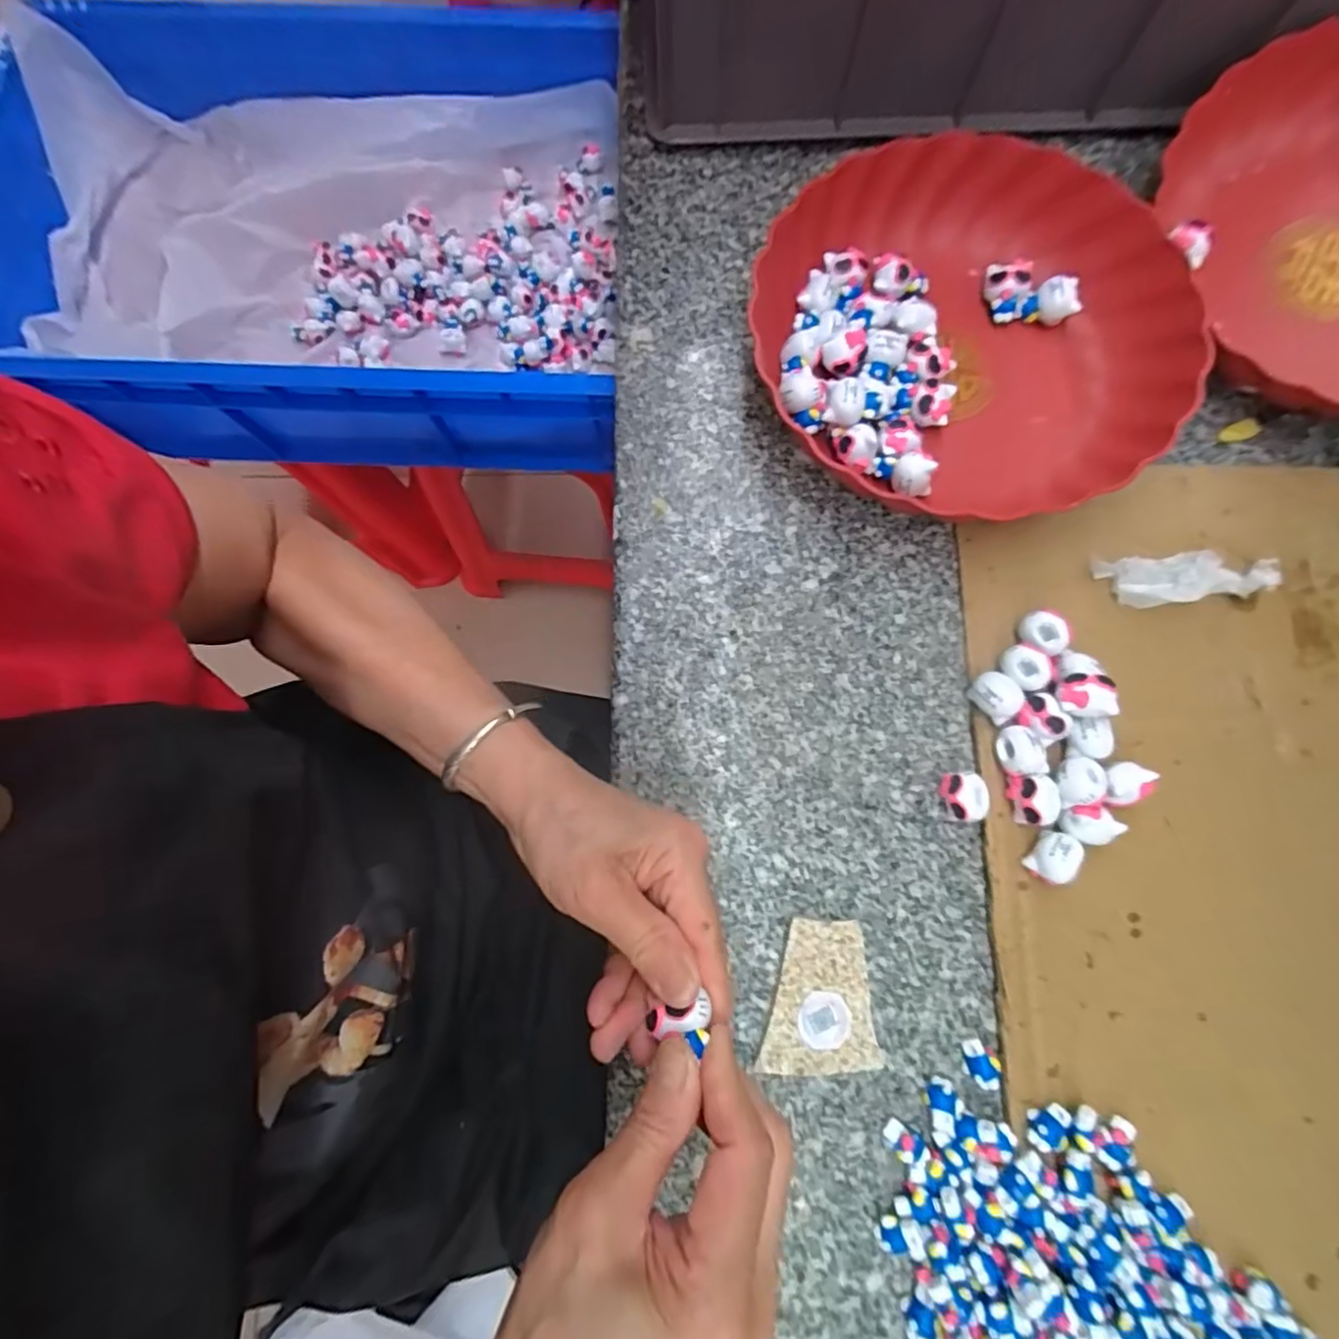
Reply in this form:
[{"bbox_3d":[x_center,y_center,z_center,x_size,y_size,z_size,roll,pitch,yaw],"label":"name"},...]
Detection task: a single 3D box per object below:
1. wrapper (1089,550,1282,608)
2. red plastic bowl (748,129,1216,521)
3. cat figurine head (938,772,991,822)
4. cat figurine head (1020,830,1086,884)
[{"bbox_3d":[0.287,-0.050,0.348,0.089,0.019,0.028,-1,78,1],"label":"wrapper"},{"bbox_3d":[0.176,-0.199,0.369,0.240,0.048,0.234,38,82,9],"label":"red plastic bowl"},{"bbox_3d":[0.155,0.068,0.331,0.023,0.020,0.025,-6,78,0],"label":"cat figurine head"},{"bbox_3d":[0.196,0.097,0.319,0.019,0.020,0.026,38,82,8],"label":"cat figurine head"}]

